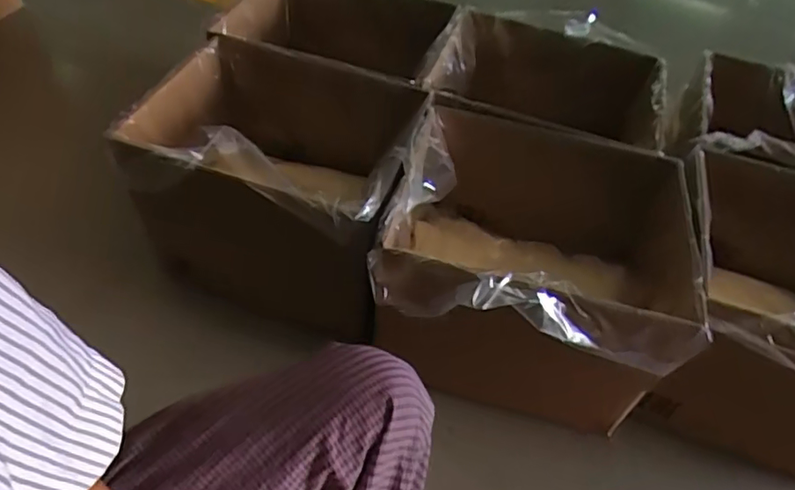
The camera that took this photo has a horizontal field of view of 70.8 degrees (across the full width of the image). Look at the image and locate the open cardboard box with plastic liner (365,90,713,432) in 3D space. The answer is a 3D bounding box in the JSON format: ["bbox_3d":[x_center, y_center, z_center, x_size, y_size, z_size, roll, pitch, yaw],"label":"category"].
[{"bbox_3d":[0.202,0.036,0.894,0.426,0.307,0.401,14,49,6],"label":"open cardboard box with plastic liner"}]

